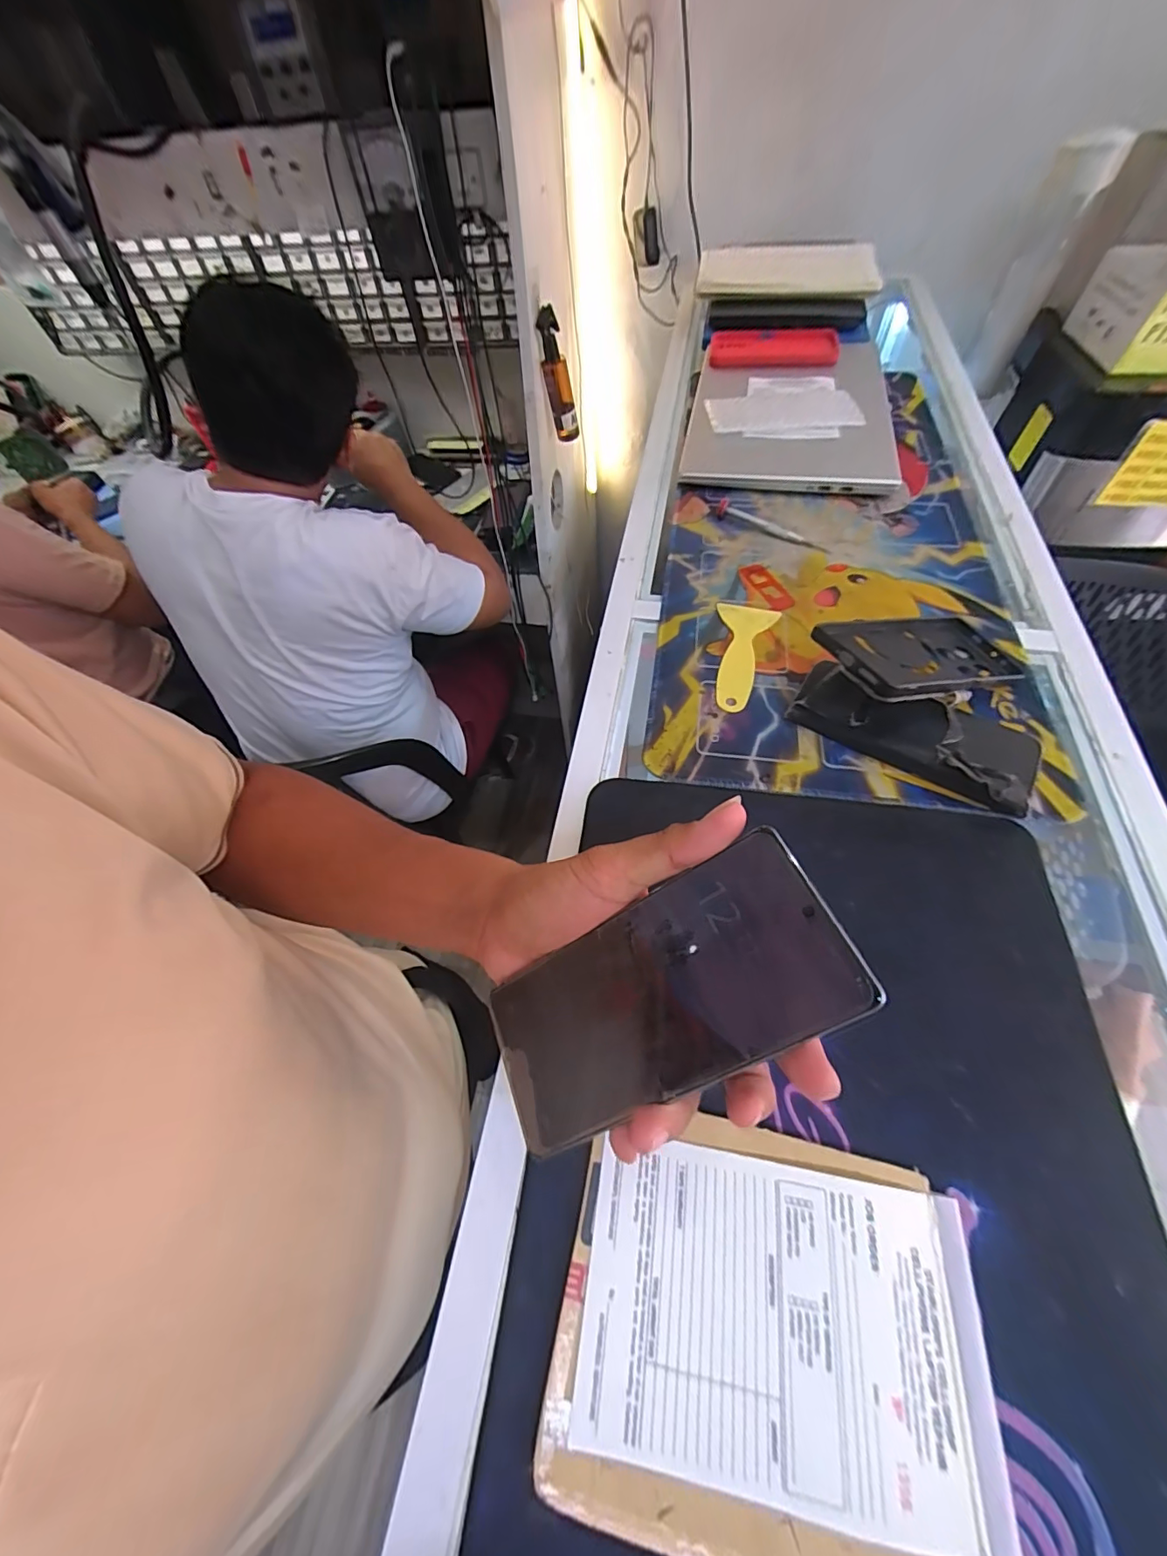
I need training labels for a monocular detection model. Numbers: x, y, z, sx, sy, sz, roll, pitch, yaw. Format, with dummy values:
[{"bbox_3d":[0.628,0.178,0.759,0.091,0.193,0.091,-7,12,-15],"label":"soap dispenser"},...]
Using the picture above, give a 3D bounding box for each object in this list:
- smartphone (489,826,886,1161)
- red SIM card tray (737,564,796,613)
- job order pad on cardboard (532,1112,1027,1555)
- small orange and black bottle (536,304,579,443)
[{"bbox_3d":[0.029,0.093,0.217,0.160,0.007,0.072,-36,57,18],"label":"smartphone"},{"bbox_3d":[0.174,-0.182,0.483,0.026,0.006,0.071,-17,58,-6],"label":"red SIM card tray"},{"bbox_3d":[0.079,0.236,0.219,0.171,0.017,0.135,9,59,10],"label":"job order pad on cardboard"},{"bbox_3d":[-0.039,-0.625,0.800,0.049,0.168,0.033,-8,58,0],"label":"small orange and black bottle"}]

